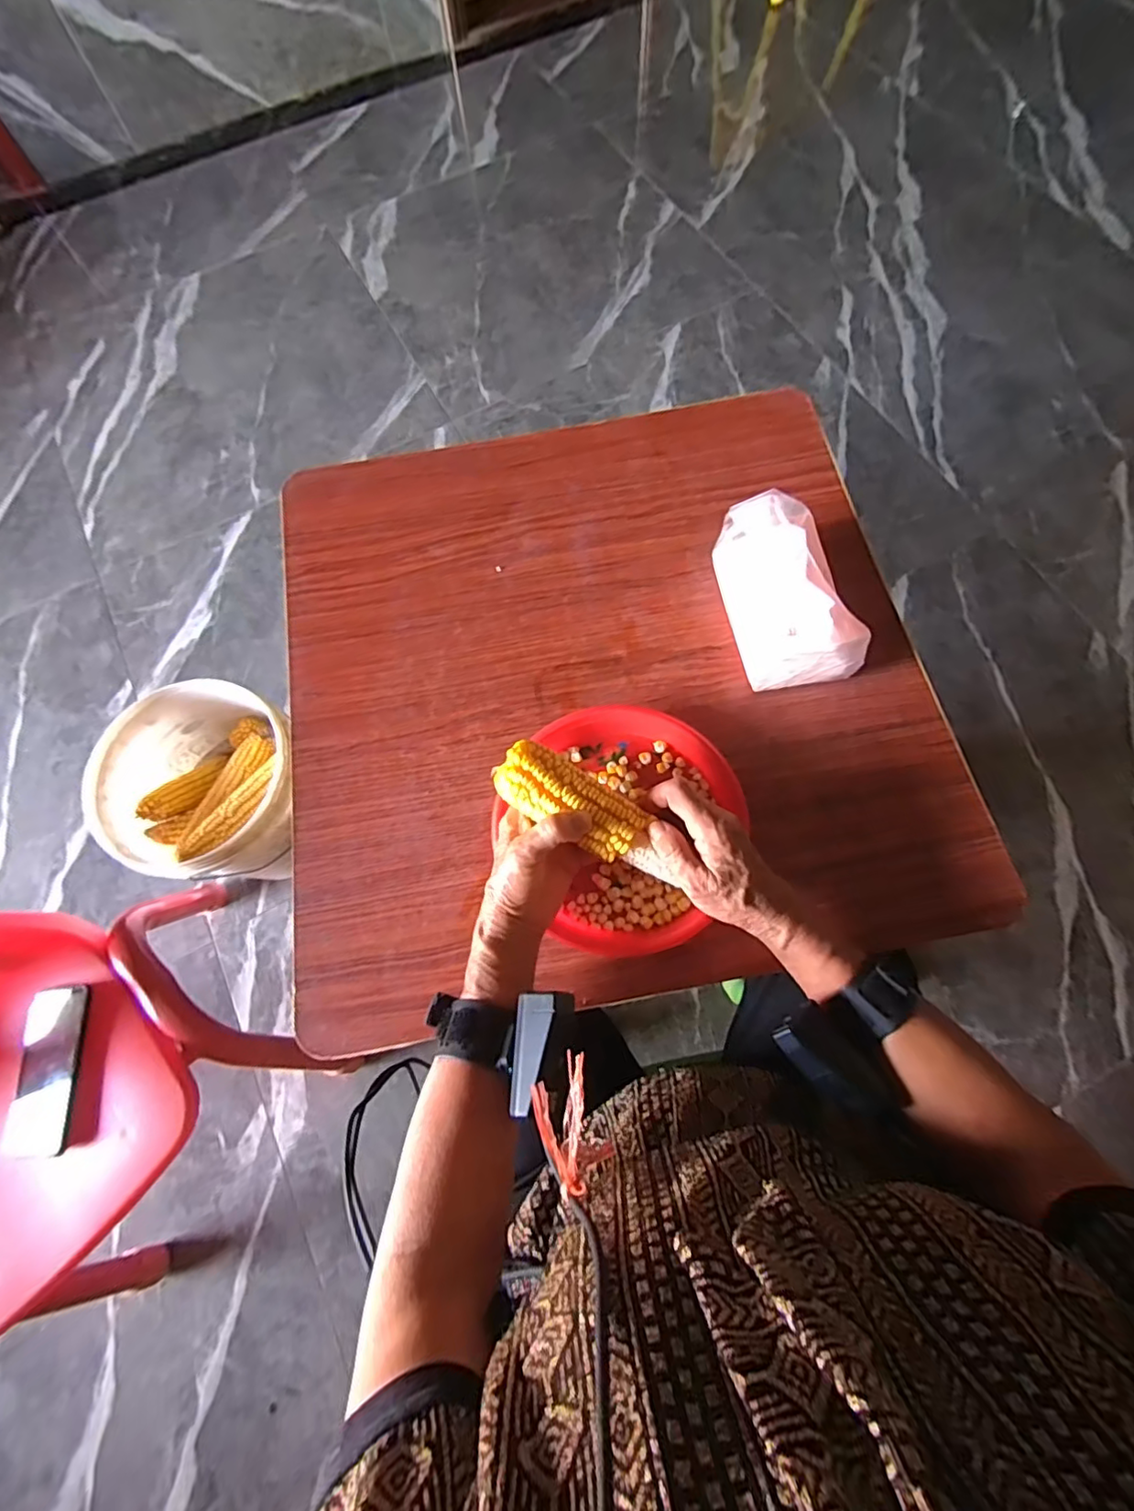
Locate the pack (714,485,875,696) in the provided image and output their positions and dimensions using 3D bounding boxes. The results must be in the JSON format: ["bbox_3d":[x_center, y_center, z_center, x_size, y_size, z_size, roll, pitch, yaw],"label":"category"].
[{"bbox_3d":[0.201,-0.152,0.523,0.088,0.096,0.167,-11,70,-2],"label":"pack"}]

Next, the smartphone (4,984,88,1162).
[{"bbox_3d":[-0.537,0.324,0.592,0.060,0.009,0.155,-9,71,-1],"label":"smartphone"}]

